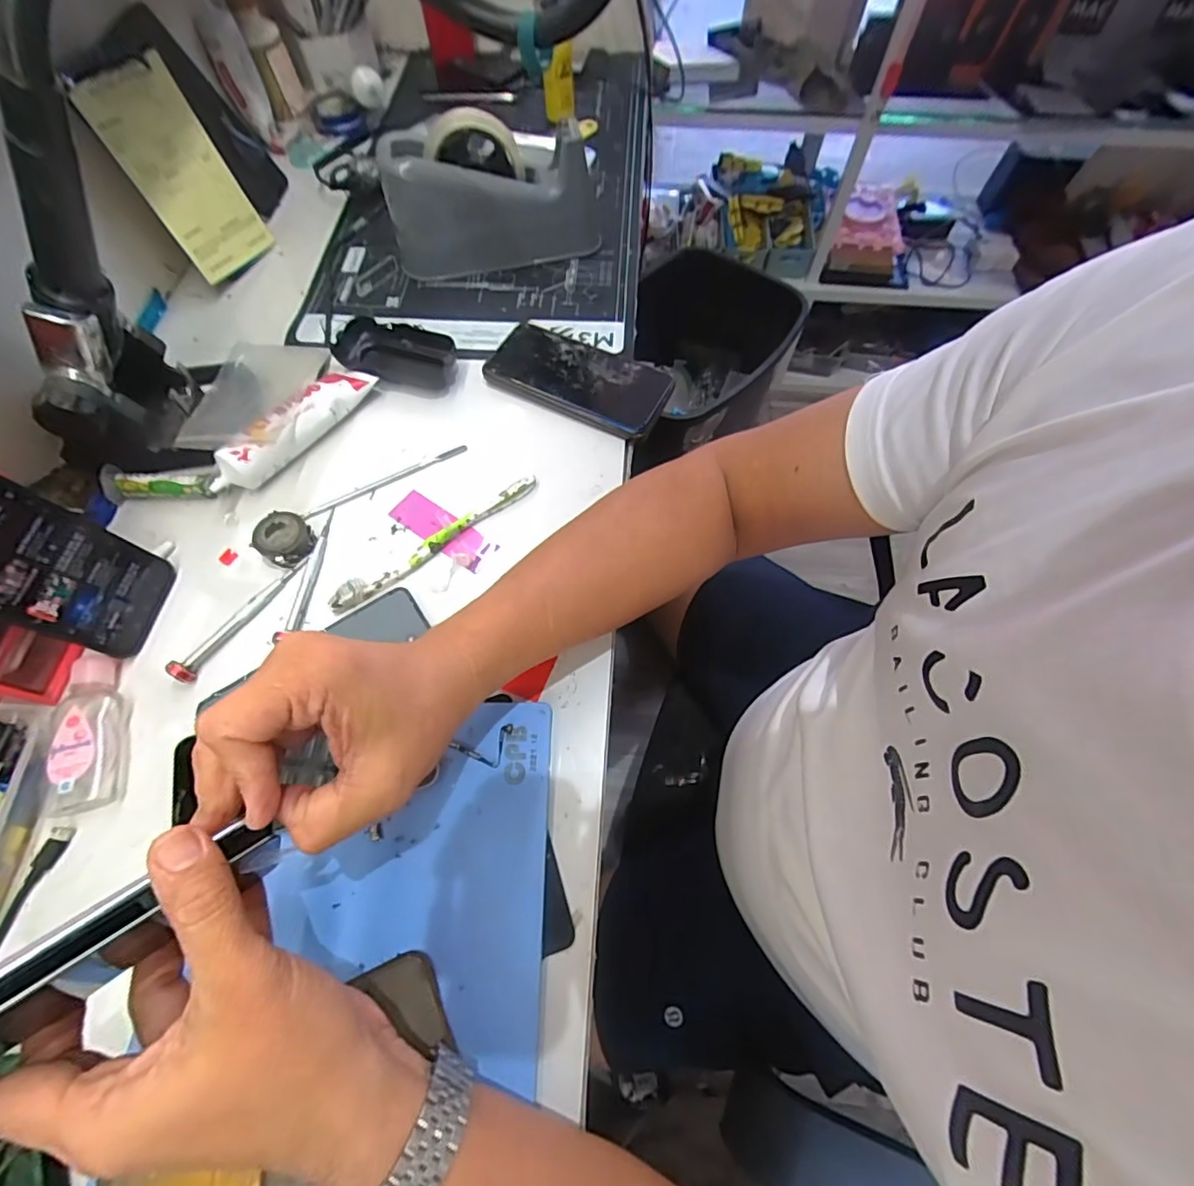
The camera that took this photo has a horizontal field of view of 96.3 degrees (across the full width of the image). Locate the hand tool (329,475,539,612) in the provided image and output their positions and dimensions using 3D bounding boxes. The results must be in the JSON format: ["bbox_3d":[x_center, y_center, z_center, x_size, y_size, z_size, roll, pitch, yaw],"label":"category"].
[{"bbox_3d":[-0.123,-0.040,0.423,0.182,0.014,0.019,-35,69,-14],"label":"hand tool"}]

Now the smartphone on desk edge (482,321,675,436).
[{"bbox_3d":[-0.015,-0.197,0.488,0.165,0.014,0.078,26,66,14],"label":"smartphone on desk edge"}]

